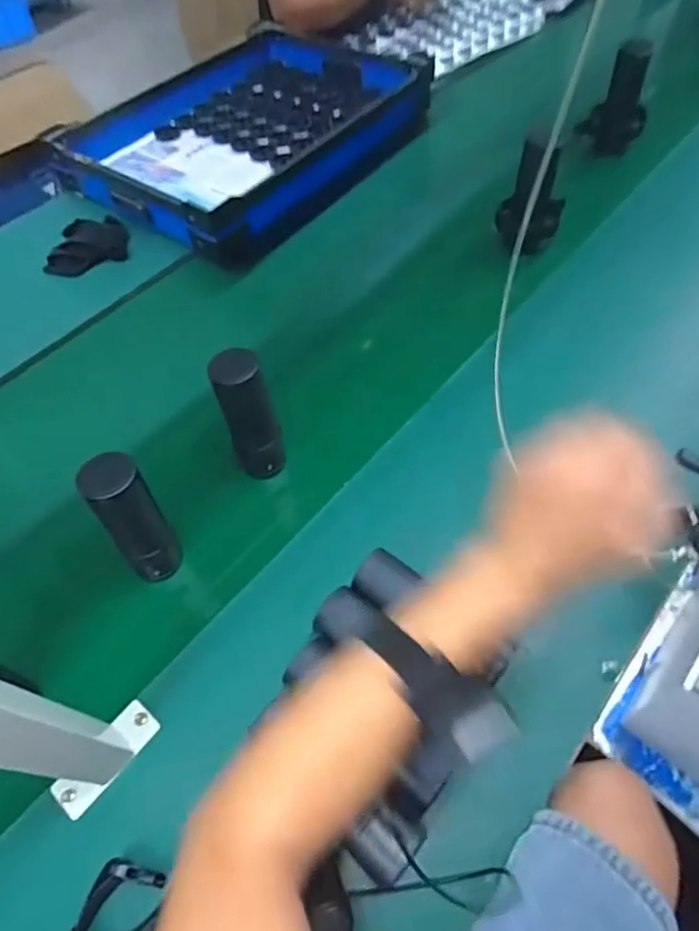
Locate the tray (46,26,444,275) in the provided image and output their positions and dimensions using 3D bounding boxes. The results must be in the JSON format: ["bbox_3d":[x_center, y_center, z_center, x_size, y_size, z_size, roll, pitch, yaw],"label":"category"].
[{"bbox_3d":[-0.209,-0.693,1.124,0.542,0.097,0.685,31,64,21],"label":"tray"}]

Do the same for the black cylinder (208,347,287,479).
[{"bbox_3d":[-0.111,-0.056,0.651,0.060,0.152,0.063,-15,57,-7],"label":"black cylinder"}]

